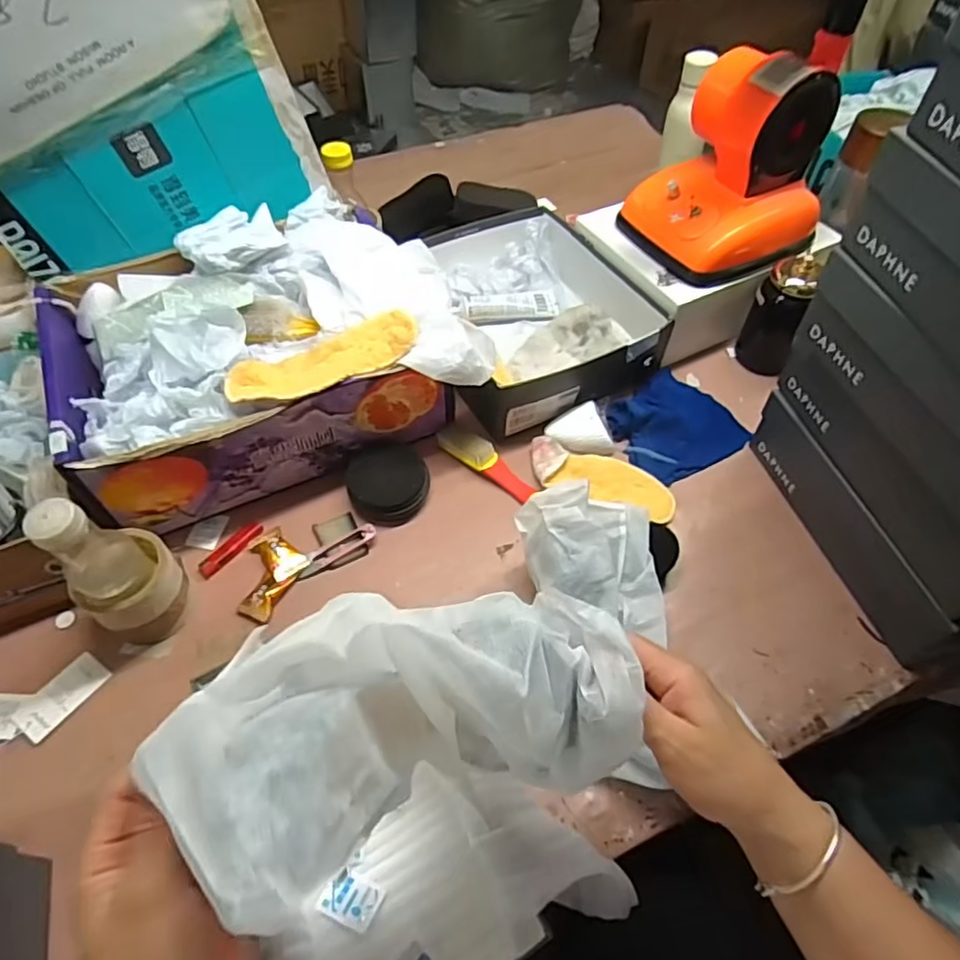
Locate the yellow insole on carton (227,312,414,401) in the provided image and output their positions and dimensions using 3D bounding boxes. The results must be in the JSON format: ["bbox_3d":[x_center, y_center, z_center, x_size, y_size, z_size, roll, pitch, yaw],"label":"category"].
[{"bbox_3d":[-0.160,-0.124,0.647,0.199,0.031,0.065,-21,57,-15],"label":"yellow insole on carton"}]

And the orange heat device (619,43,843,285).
[{"bbox_3d":[0.312,-0.386,0.756,0.190,0.198,0.178,-24,58,-17],"label":"orange heat device"}]

